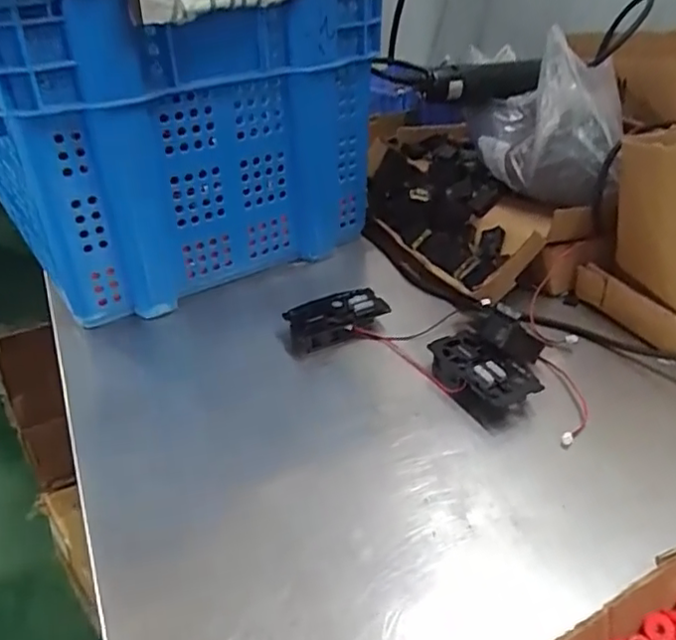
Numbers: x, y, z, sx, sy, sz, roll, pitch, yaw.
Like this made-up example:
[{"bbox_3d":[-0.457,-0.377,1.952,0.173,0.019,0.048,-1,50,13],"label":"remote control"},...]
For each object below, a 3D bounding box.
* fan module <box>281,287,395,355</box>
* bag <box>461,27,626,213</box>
[{"bbox_3d":[-0.002,-0.001,0.594,0.095,0.037,0.050,-11,36,-13],"label":"fan module"},{"bbox_3d":[0.200,-0.186,0.613,0.145,0.148,0.084,6,35,12],"label":"bag"}]

